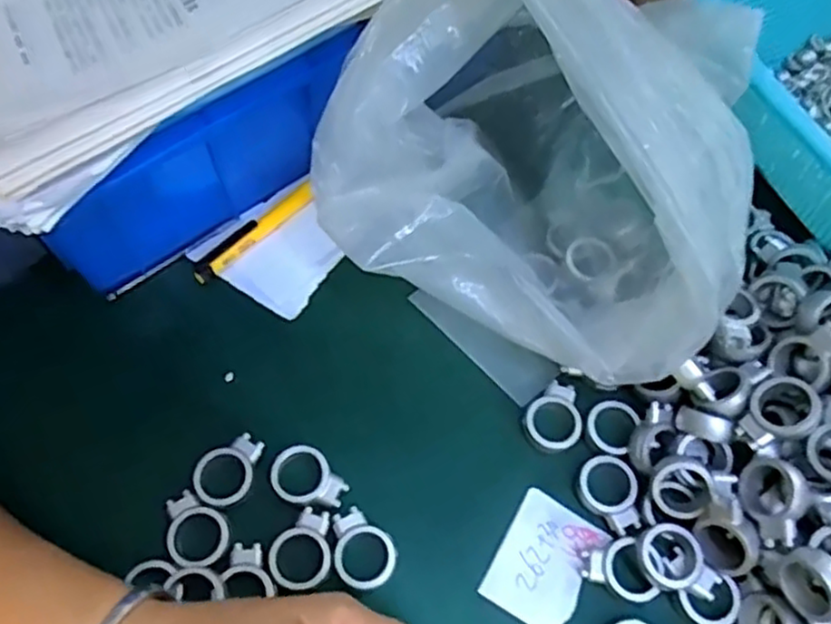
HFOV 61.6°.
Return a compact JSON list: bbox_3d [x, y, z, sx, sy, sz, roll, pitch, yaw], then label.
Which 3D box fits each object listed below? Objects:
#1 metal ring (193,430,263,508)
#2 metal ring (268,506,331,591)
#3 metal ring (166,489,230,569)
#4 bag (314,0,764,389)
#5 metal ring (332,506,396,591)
[{"bbox_3d":[-0.083,0.070,0.311,0.025,0.004,0.034,30,67,14],"label":"metal ring"},{"bbox_3d":[-0.048,0.100,0.295,0.025,0.006,0.034,14,65,6],"label":"metal ring"},{"bbox_3d":[-0.095,0.093,0.298,0.025,0.005,0.034,-30,68,-14],"label":"metal ring"},{"bbox_3d":[0.059,-0.072,0.301,0.160,0.161,0.153,20,65,9],"label":"bag"},{"bbox_3d":[-0.023,0.101,0.299,0.025,0.006,0.035,-27,67,-13],"label":"metal ring"}]

